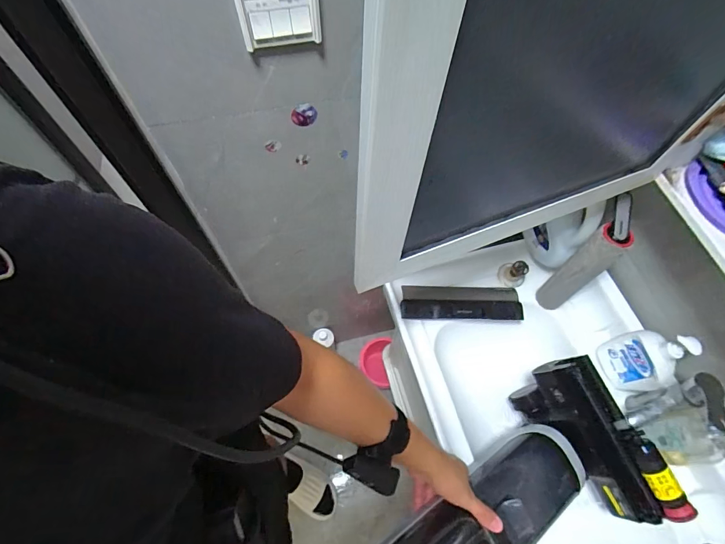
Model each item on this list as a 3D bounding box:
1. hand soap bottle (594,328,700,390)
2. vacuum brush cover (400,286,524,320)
[{"bbox_3d":[0.532,0.163,0.707,0.057,0.177,0.106,-12,65,-7],"label":"hand soap bottle"},{"bbox_3d":[0.218,0.068,0.833,0.262,0.033,0.082,1,64,-1],"label":"vacuum brush cover"}]

